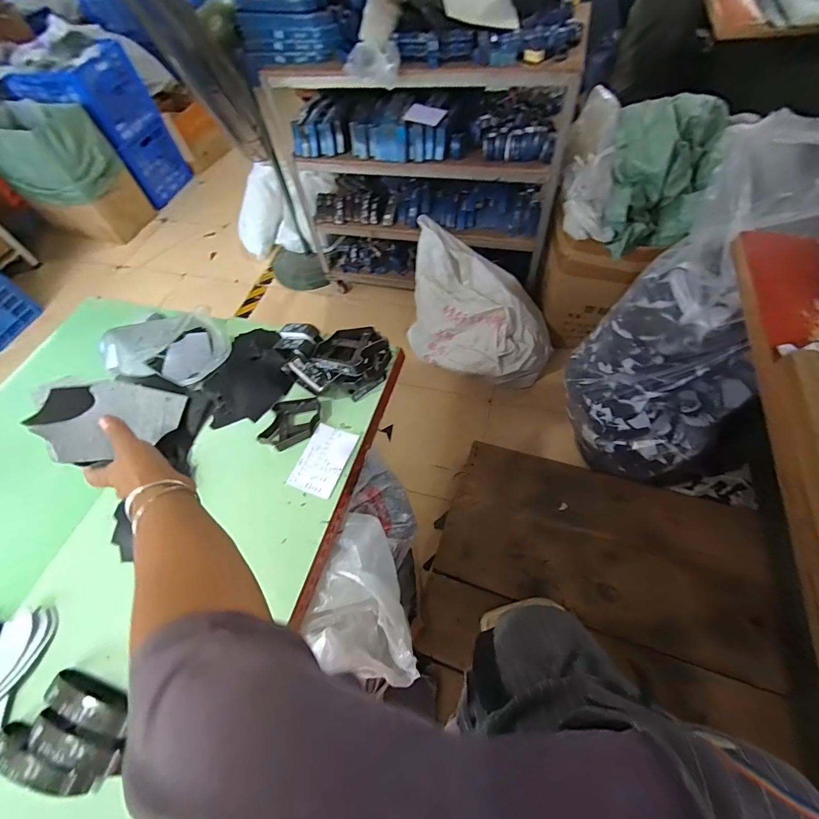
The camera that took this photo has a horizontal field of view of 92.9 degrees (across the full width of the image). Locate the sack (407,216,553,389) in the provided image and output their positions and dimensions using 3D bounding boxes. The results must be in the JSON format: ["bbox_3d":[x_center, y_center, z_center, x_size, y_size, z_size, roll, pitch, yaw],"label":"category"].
[{"bbox_3d":[0.322,-0.436,1.749,0.664,0.417,0.504,14,65,8],"label":"sack"}]

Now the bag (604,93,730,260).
[{"bbox_3d":[0.791,-0.726,1.237,0.307,0.312,0.342,2,63,3],"label":"bag"}]

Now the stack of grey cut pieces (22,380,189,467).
[{"bbox_3d":[-0.362,0.015,0.467,0.146,0.015,0.108,13,61,-11],"label":"stack of grey cut pieces"}]

